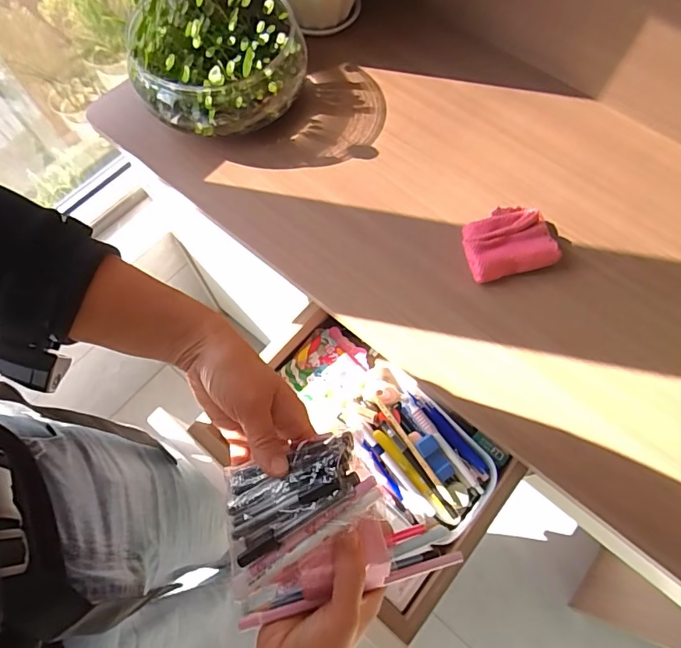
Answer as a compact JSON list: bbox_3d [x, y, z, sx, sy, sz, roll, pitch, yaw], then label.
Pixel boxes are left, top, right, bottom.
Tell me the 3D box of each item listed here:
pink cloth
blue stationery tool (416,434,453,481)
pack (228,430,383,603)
[{"bbox_3d":[0.202,-0.096,0.573,0.108,0.046,0.075,-12,68,-4],"label":"pink cloth"},{"bbox_3d":[0.117,0.166,0.575,0.024,0.013,0.054,-33,71,-12],"label":"blue stationery tool"},{"bbox_3d":[-0.032,0.124,0.317,0.111,0.022,0.080,-28,65,9],"label":"pack"}]

